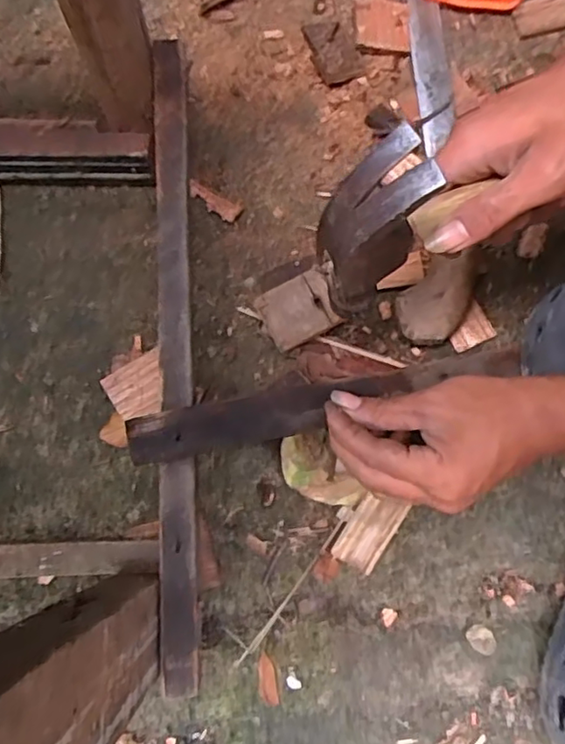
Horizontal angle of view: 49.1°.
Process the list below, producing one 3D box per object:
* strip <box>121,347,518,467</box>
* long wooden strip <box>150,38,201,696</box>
[{"bbox_3d":[0.034,0.017,0.407,0.264,0.009,0.031,-13,78,-13],"label":"strip"},{"bbox_3d":[-0.075,-0.028,0.432,0.028,0.012,0.457,-2,78,0],"label":"long wooden strip"}]

